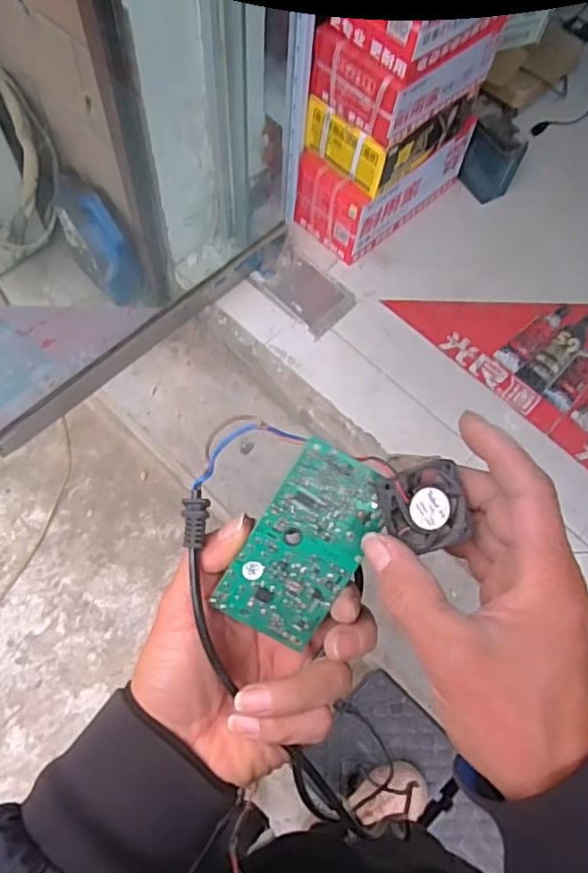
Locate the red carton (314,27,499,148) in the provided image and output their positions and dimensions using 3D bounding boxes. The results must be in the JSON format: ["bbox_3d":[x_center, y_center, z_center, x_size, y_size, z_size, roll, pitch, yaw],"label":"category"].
[{"bbox_3d":[0.208,-0.705,1.147,0.289,0.136,0.197,-38,75,-17],"label":"red carton"}]

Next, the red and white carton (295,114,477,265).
[{"bbox_3d":[0.206,-0.607,1.419,0.388,0.206,0.188,-38,75,-17],"label":"red and white carton"}]

